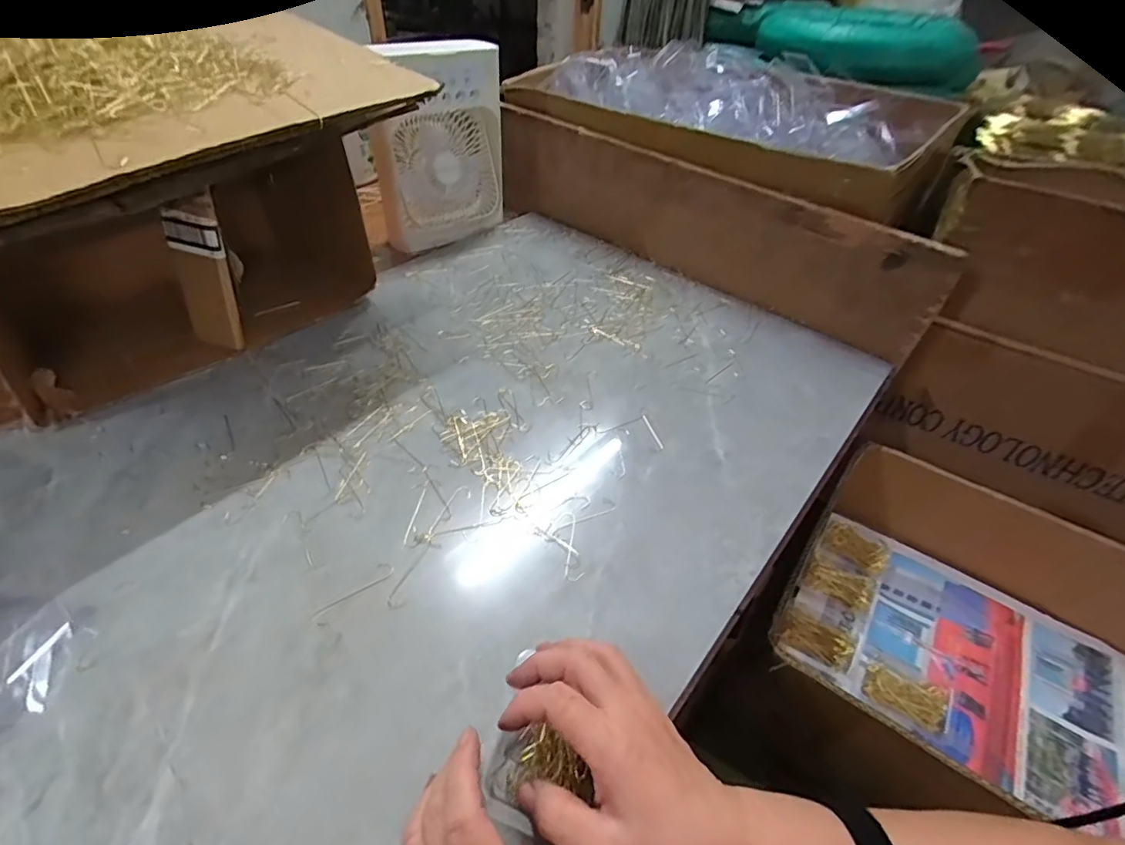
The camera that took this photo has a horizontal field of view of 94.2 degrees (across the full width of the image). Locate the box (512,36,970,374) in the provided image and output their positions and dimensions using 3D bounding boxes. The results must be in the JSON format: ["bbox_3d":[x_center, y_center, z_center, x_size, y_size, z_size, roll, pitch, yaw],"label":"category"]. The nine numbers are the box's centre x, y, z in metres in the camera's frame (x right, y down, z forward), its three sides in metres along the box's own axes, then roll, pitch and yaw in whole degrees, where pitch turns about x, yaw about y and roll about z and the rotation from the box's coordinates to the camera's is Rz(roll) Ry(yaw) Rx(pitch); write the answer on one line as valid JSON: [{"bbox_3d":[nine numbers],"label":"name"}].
[{"bbox_3d":[0.266,-0.392,0.797,0.656,0.212,0.345,32,50,24],"label":"box"}]

